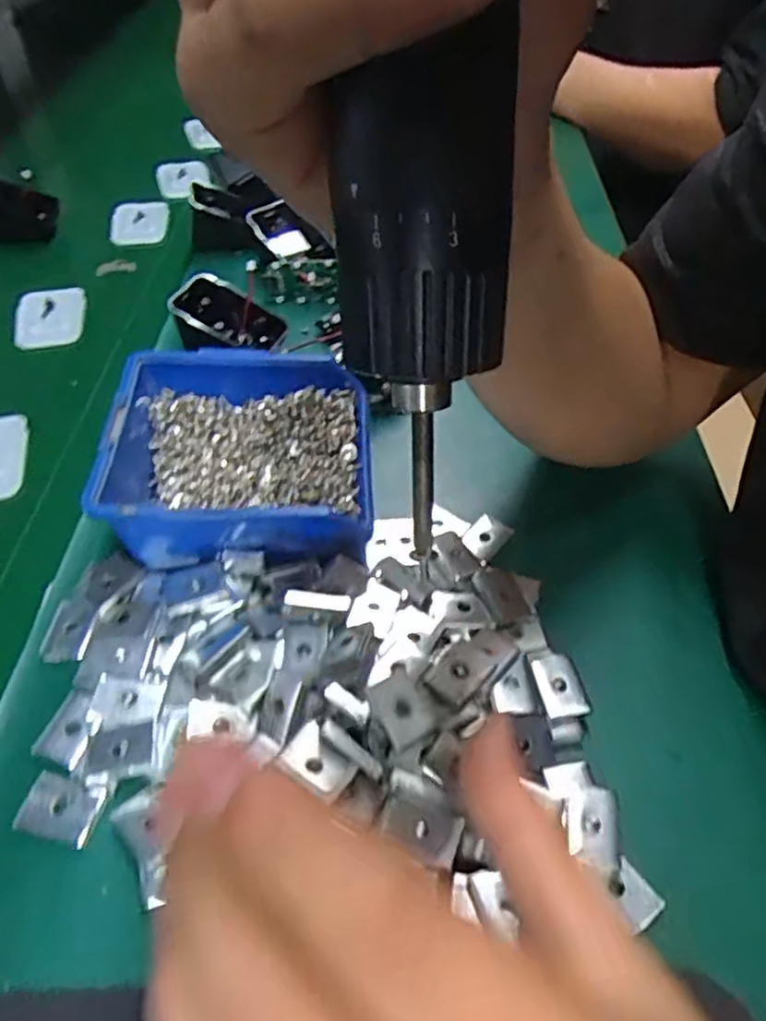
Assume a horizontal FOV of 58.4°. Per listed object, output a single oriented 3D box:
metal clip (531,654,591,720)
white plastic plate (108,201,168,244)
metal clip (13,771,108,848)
[{"bbox_3d":[0.076,0.074,0.294,0.016,0.009,0.029,-9,49,-10],"label":"metal clip"},{"bbox_3d":[-0.208,-0.247,0.584,0.047,0.009,0.065,-7,48,-8],"label":"white plastic plate"},{"bbox_3d":[-0.122,0.112,0.260,0.028,0.006,0.021,11,48,8],"label":"metal clip"}]

